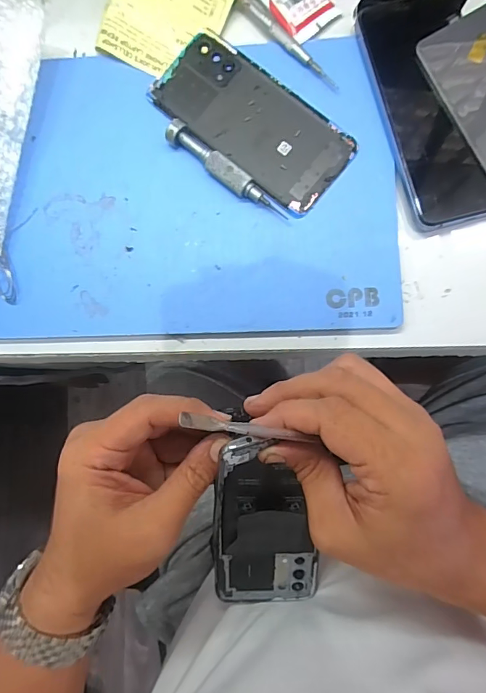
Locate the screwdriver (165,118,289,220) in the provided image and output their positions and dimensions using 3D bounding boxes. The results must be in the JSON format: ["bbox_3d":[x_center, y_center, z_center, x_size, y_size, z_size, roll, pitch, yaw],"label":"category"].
[{"bbox_3d":[-0.014,-0.127,0.310,0.102,0.016,0.017,40,90,7],"label":"screwdriver"}]

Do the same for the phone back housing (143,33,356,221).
[{"bbox_3d":[0.005,-0.169,0.318,0.155,0.005,0.071,40,90,7],"label":"phone back housing"}]

